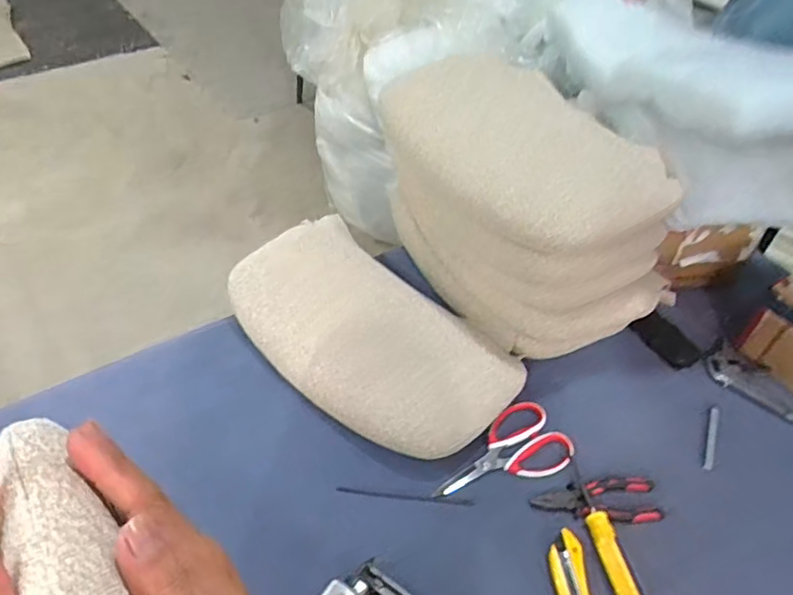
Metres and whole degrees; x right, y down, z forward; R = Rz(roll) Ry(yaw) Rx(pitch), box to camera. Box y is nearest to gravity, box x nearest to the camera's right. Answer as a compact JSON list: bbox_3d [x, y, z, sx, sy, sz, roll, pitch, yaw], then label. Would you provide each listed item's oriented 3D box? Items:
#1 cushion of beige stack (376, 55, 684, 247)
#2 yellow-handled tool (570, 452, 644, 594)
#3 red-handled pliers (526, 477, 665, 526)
[{"bbox_3d":[0.155,-0.215,0.826,0.231,0.092,0.421,-18,49,-20],"label":"cushion of beige stack"},{"bbox_3d":[0.235,0.259,0.695,0.033,0.031,0.191,-7,47,-11],"label":"yellow-handled tool"},{"bbox_3d":[0.237,0.244,0.732,0.154,0.017,0.051,-2,46,-5],"label":"red-handled pliers"}]

